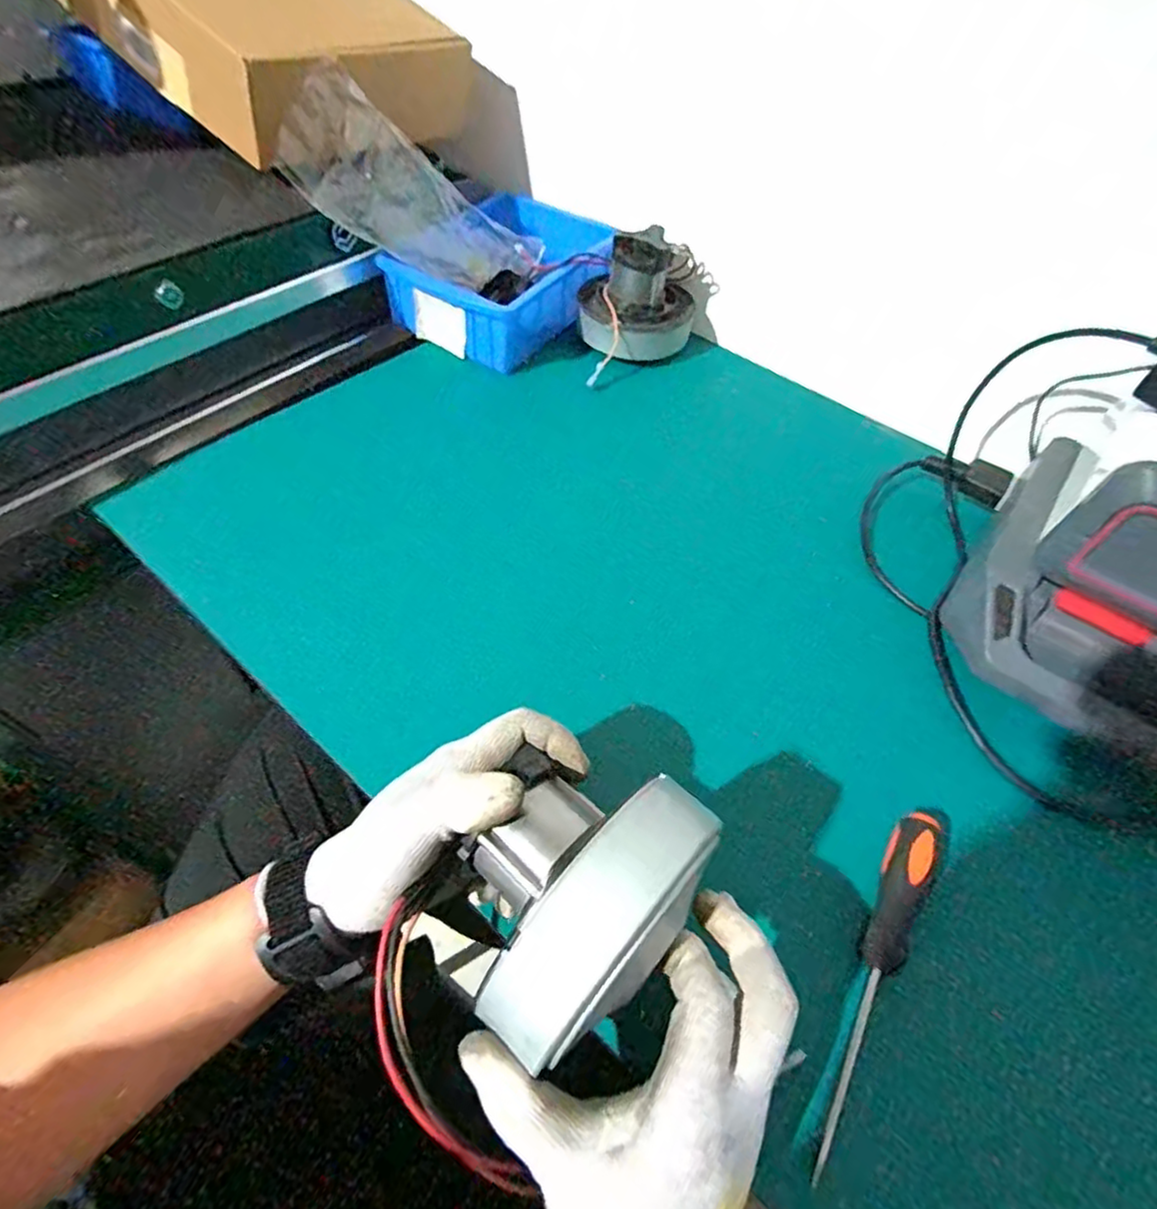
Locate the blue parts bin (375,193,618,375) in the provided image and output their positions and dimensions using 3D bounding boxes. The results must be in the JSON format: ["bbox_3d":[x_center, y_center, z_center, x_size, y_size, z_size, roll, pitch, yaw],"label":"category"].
[{"bbox_3d":[-0.075,-0.373,0.695,0.178,0.073,0.245,24,53,13],"label":"blue parts bin"}]

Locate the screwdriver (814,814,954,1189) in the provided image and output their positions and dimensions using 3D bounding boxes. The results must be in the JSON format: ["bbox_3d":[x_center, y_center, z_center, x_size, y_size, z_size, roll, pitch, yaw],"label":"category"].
[{"bbox_3d":[0.161,0.184,0.317,0.024,0.027,0.181,27,54,16],"label":"screwdriver"}]

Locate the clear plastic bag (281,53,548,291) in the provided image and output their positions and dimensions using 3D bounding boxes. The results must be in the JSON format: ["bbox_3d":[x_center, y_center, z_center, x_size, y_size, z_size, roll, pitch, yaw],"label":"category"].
[{"bbox_3d":[-0.161,-0.411,0.635,0.278,0.102,0.046,6,39,-50],"label":"clear plastic bag"}]

